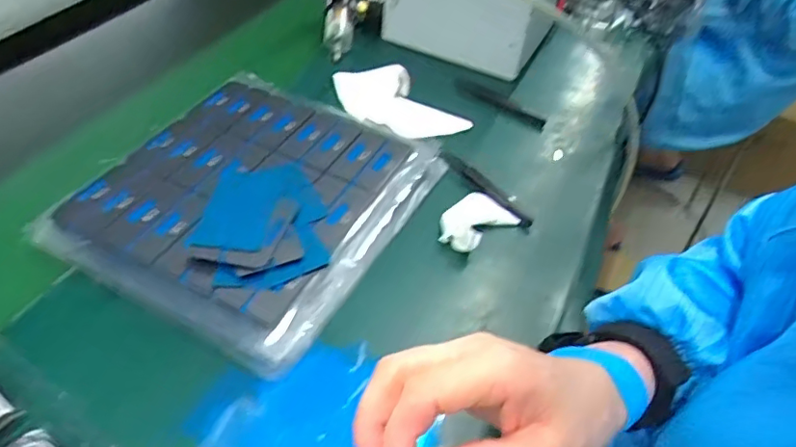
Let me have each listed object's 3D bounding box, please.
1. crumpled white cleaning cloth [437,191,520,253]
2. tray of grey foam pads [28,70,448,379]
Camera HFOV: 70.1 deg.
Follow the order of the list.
[{"bbox_3d":[0.065,-0.003,0.474,0.064,0.021,0.042,-32,55,-30],"label":"crumpled white cleaning cloth"},{"bbox_3d":[-0.116,-0.027,0.470,0.233,0.028,0.255,23,49,18],"label":"tray of grey foam pads"}]

